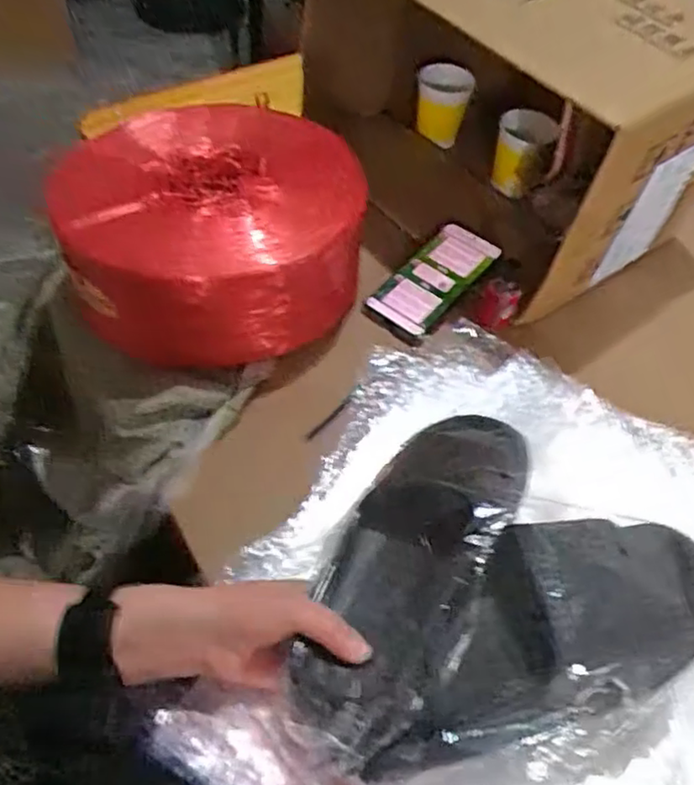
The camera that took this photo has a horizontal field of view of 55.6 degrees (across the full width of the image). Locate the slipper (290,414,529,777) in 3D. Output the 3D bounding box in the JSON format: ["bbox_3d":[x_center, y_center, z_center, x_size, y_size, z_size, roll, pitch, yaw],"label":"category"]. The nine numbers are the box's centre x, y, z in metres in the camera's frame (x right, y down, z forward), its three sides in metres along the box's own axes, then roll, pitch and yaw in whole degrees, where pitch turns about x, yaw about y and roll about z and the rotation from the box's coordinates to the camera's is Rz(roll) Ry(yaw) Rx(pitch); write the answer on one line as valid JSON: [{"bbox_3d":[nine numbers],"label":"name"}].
[{"bbox_3d":[0.048,0.109,0.462,0.100,0.074,0.279,23,59,13],"label":"slipper"}]

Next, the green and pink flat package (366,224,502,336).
[{"bbox_3d":[0.098,-0.124,0.713,0.072,0.014,0.147,41,70,19],"label":"green and pink flat package"}]

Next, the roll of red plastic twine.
[{"bbox_3d":[-0.126,-0.160,0.650,0.263,0.136,0.233,-3,53,-7],"label":"roll of red plastic twine"}]

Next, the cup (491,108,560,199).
[{"bbox_3d":[0.210,-0.285,0.795,0.067,0.083,0.066,17,53,8],"label":"cup"}]

